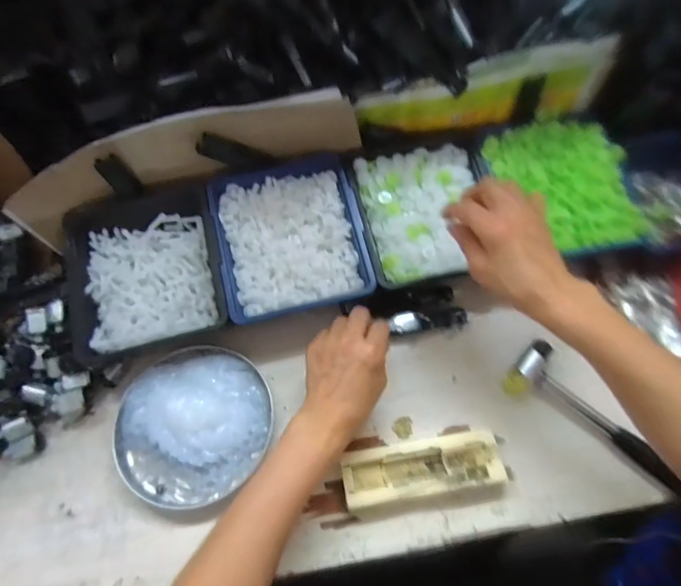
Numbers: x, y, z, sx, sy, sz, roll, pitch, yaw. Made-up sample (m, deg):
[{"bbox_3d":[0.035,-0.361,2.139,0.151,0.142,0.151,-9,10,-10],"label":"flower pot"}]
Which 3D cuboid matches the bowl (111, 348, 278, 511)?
[{"bbox_3d":[-0.140,0.119,0.423,0.139,0.034,0.139,0,63,1],"label":"bowl"}]

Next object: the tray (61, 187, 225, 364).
[{"bbox_3d":[-0.198,-0.025,0.459,0.148,0.043,0.159,-14,63,-6],"label":"tray"}]

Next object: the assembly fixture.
[{"bbox_3d":[0.071,0.156,0.401,0.136,0.022,0.047,-9,63,-4],"label":"assembly fixture"}]

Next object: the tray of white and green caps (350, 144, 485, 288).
[{"bbox_3d":[0.089,-0.087,0.482,0.136,0.033,0.141,-12,63,-5],"label":"tray of white and green caps"}]

